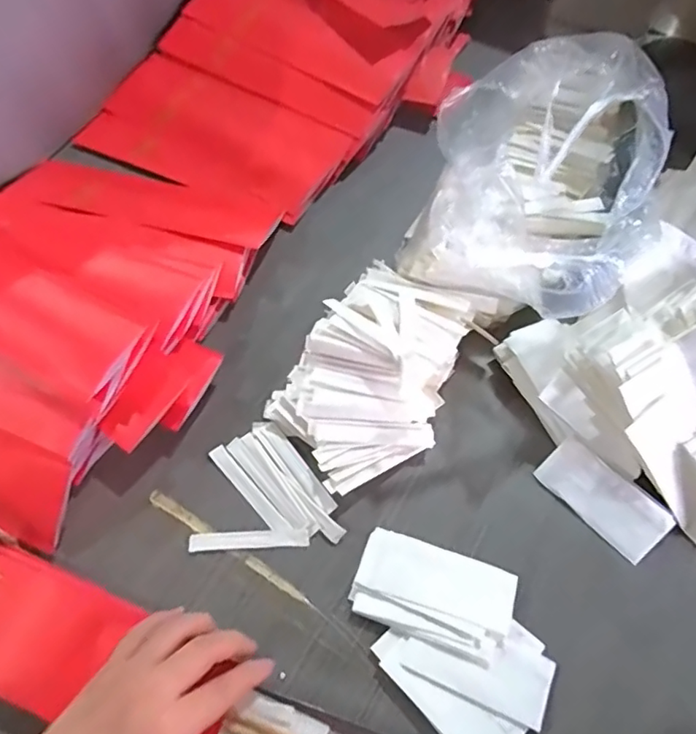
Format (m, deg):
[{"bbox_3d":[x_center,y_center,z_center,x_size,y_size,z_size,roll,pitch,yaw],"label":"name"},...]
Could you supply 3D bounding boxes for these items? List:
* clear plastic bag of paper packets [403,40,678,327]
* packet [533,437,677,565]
[{"bbox_3d":[0.156,-0.164,0.479,0.171,0.115,0.277,19,67,10],"label":"clear plastic bag of paper packets"},{"bbox_3d":[0.195,0.100,0.436,0.095,0.007,0.044,42,97,15],"label":"packet"}]

